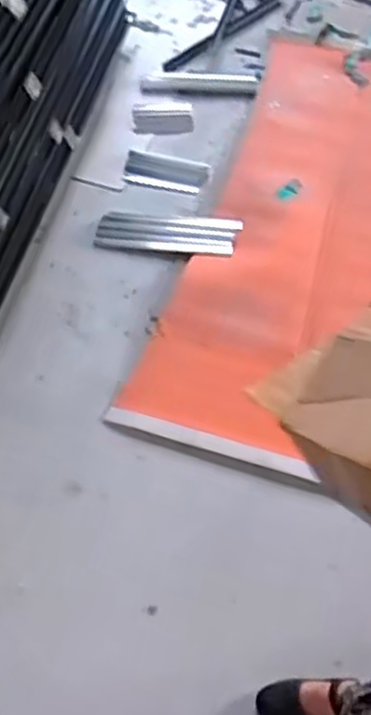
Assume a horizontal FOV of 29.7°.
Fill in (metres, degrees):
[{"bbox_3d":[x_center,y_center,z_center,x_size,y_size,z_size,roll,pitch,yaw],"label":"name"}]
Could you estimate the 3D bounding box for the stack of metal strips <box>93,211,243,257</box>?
[{"bbox_3d":[-0.049,-0.329,1.845,0.368,0.024,0.125,8,61,8],"label":"stack of metal strips"}]

